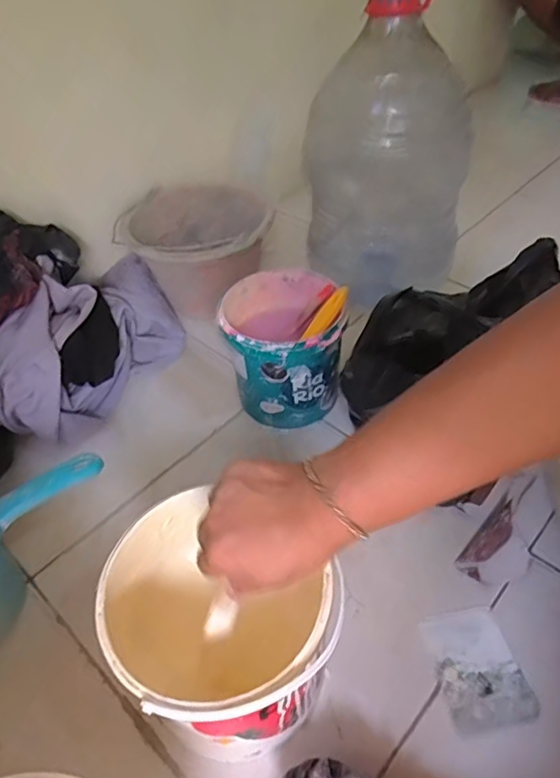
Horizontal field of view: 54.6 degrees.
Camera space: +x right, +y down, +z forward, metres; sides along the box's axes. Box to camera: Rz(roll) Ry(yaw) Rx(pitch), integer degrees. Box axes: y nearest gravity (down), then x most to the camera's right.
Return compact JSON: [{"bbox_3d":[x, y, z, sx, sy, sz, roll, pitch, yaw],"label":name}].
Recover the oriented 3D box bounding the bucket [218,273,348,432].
[{"bbox_3d":[0.012,-0.053,0.744,0.141,0.161,0.153,-2,45,2],"label":"bucket"}]

